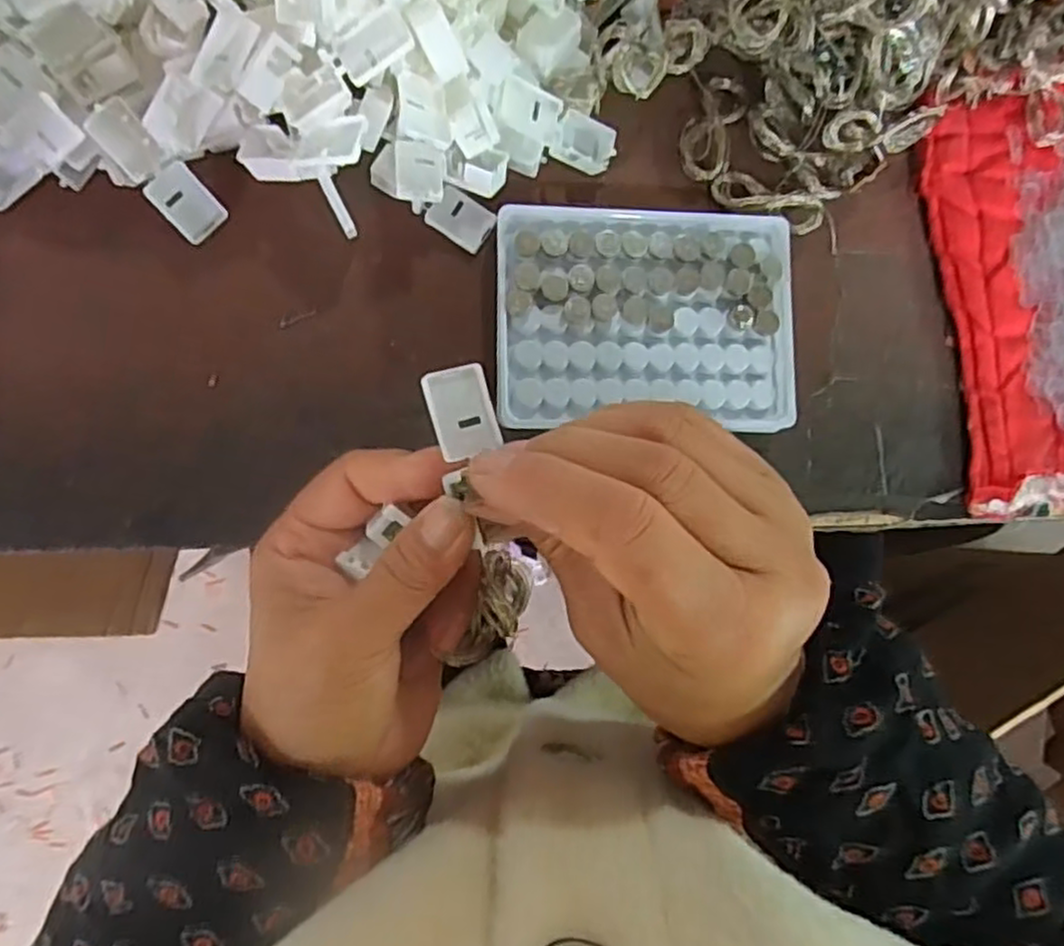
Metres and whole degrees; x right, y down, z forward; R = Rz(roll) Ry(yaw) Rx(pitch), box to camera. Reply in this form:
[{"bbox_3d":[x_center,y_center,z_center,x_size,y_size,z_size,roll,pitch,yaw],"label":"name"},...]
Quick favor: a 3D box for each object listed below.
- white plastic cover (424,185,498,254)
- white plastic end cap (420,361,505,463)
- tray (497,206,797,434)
[{"bbox_3d":[-0.031,-0.110,0.314,0.027,0.008,0.020,31,84,-6],"label":"white plastic cover"},{"bbox_3d":[-0.021,-0.019,0.221,0.021,0.007,0.026,-18,95,-32],"label":"white plastic end cap"},{"bbox_3d":[0.050,-0.069,0.320,0.129,0.020,0.094,0,88,-8],"label":"tray"}]

